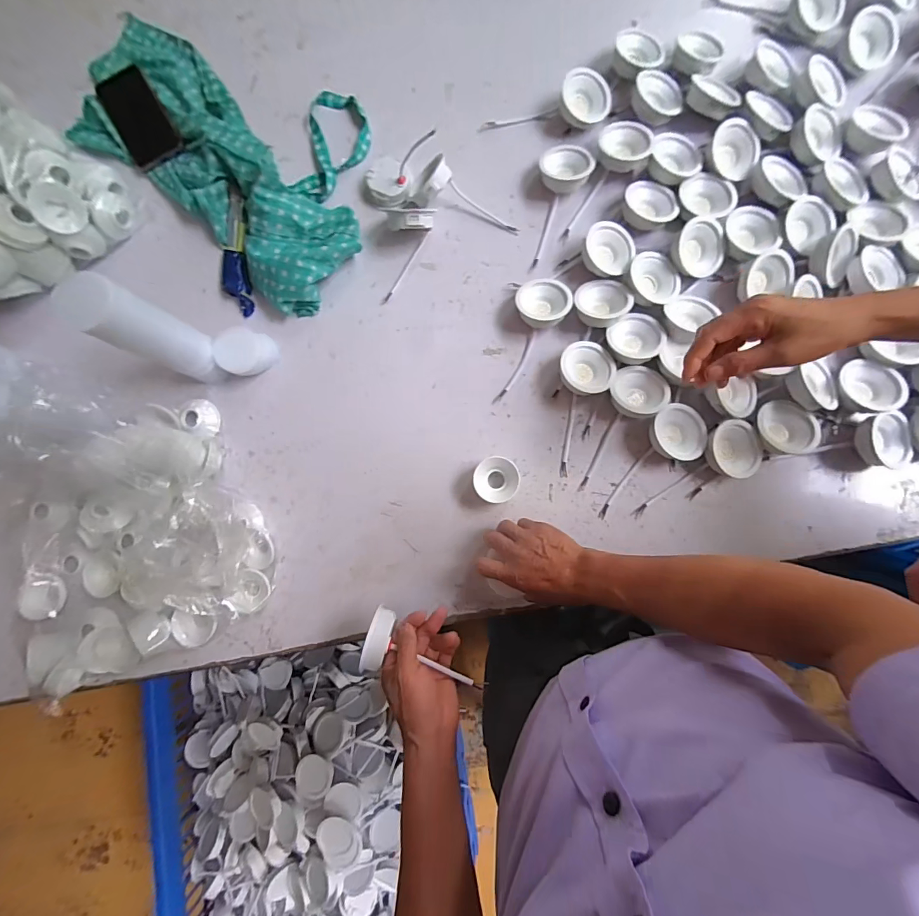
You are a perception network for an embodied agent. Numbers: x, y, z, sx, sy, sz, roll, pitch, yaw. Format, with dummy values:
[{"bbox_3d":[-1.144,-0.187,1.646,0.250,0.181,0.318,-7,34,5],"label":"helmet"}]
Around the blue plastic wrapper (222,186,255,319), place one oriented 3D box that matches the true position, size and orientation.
[{"bbox_3d":[-0.319,-0.295,0.591,0.039,0.014,0.187,-7,84,2],"label":"blue plastic wrapper"}]

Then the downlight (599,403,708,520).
[{"bbox_3d":[0.235,-0.002,0.530,0.165,0.036,0.072,-34,84,-1],"label":"downlight"}]

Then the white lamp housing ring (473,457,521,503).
[{"bbox_3d":[0.048,0.029,0.537,0.057,0.035,0.057,0,84,3],"label":"white lamp housing ring"}]

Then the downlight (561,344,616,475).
[{"bbox_3d":[0.144,-0.070,0.542,0.070,0.034,0.167,25,86,5],"label":"downlight"}]

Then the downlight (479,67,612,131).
[{"bbox_3d":[0.121,-0.492,0.575,0.168,0.040,0.060,5,85,3],"label":"downlight"}]

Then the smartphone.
[{"bbox_3d":[-0.476,-0.506,0.618,0.077,0.012,0.154,-32,84,-1],"label":"smartphone"}]

